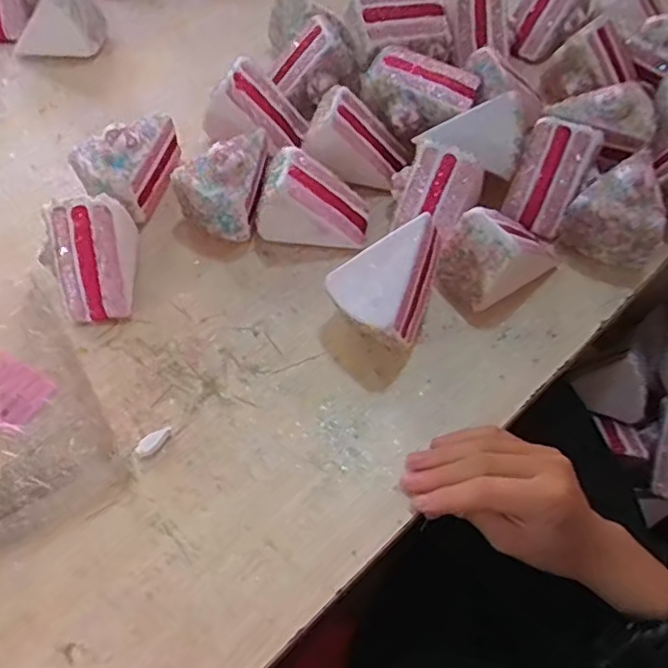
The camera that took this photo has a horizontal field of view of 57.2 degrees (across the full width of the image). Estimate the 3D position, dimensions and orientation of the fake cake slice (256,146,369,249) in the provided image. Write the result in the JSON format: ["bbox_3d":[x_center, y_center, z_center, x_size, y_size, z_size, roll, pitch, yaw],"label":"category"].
[{"bbox_3d":[-0.015,-0.103,0.487,0.086,0.065,0.057,10,59,5],"label":"fake cake slice"}]

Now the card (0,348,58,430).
[{"bbox_3d":[-0.230,0.039,0.430,0.059,0.004,0.045,27,62,15],"label":"card"}]

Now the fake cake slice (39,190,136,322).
[{"bbox_3d":[-0.181,-0.056,0.455,0.064,0.064,0.070,-14,60,-8],"label":"fake cake slice"}]

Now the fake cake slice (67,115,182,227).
[{"bbox_3d":[-0.160,-0.133,0.507,0.089,0.066,0.061,-28,63,-16],"label":"fake cake slice"}]

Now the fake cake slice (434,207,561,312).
[{"bbox_3d":[0.128,-0.066,0.460,0.094,0.061,0.059,-31,64,-18],"label":"fake cake slice"}]

